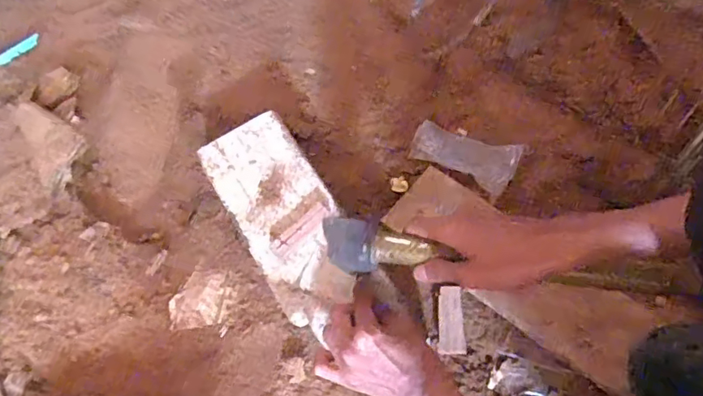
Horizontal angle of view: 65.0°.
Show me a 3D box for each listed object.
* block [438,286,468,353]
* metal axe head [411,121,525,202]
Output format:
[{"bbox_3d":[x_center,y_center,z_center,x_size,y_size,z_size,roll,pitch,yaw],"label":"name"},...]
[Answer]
[{"bbox_3d":[0.112,0.138,0.623,0.029,0.006,0.071,-4,73,16],"label":"block"},{"bbox_3d":[0.141,-0.054,0.701,0.132,0.021,0.075,22,66,13],"label":"metal axe head"}]

